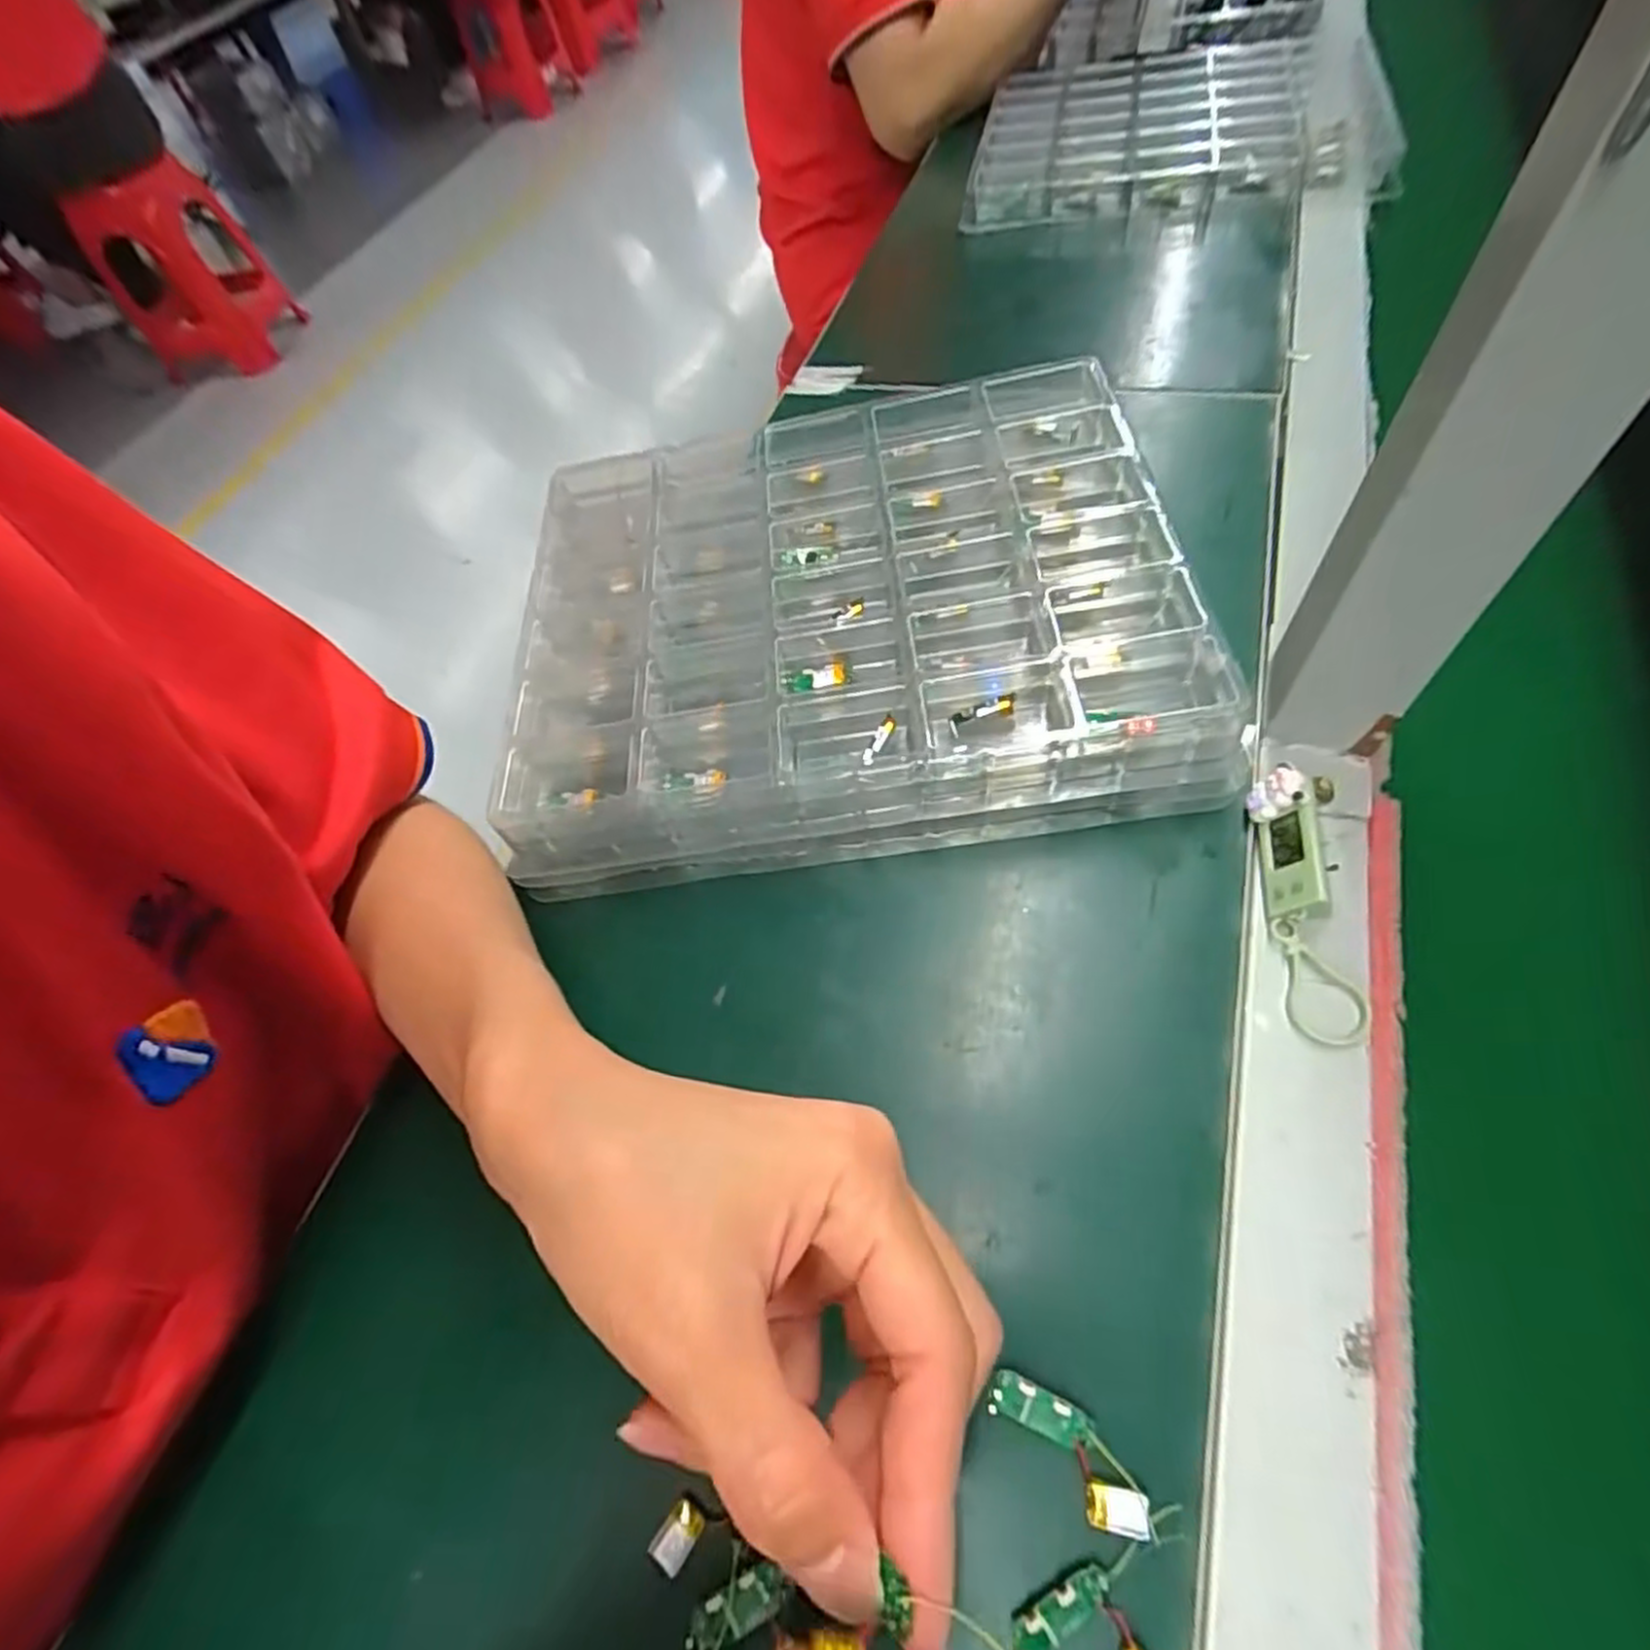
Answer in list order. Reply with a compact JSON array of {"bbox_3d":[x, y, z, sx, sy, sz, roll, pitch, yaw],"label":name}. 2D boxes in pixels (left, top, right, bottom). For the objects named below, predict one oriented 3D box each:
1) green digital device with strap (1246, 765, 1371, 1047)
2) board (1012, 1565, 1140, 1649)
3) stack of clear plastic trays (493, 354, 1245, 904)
[{"bbox_3d":[0.172,0.026,0.276,0.021,0.022,0.098,-5,58,8],"label":"green digital device with strap"},{"bbox_3d":[0.064,0.206,0.189,0.029,0.013,0.030,-31,58,-9],"label":"board"},{"bbox_3d":[0.005,-0.108,0.359,0.297,0.034,0.253,-9,57,5],"label":"stack of clear plastic trays"}]

